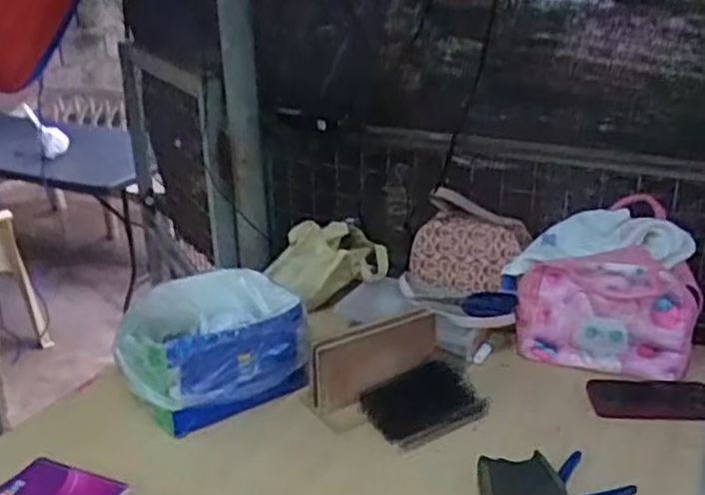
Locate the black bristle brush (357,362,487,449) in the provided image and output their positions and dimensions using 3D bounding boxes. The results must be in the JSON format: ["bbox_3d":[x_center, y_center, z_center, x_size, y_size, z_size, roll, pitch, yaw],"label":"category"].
[{"bbox_3d":[0.099,0.209,1.006,0.163,0.030,0.118,-15,26,-32],"label":"black bristle brush"}]

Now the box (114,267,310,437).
[{"bbox_3d":[-0.206,0.140,1.039,0.244,0.130,0.209,-15,26,-32],"label":"box"}]

